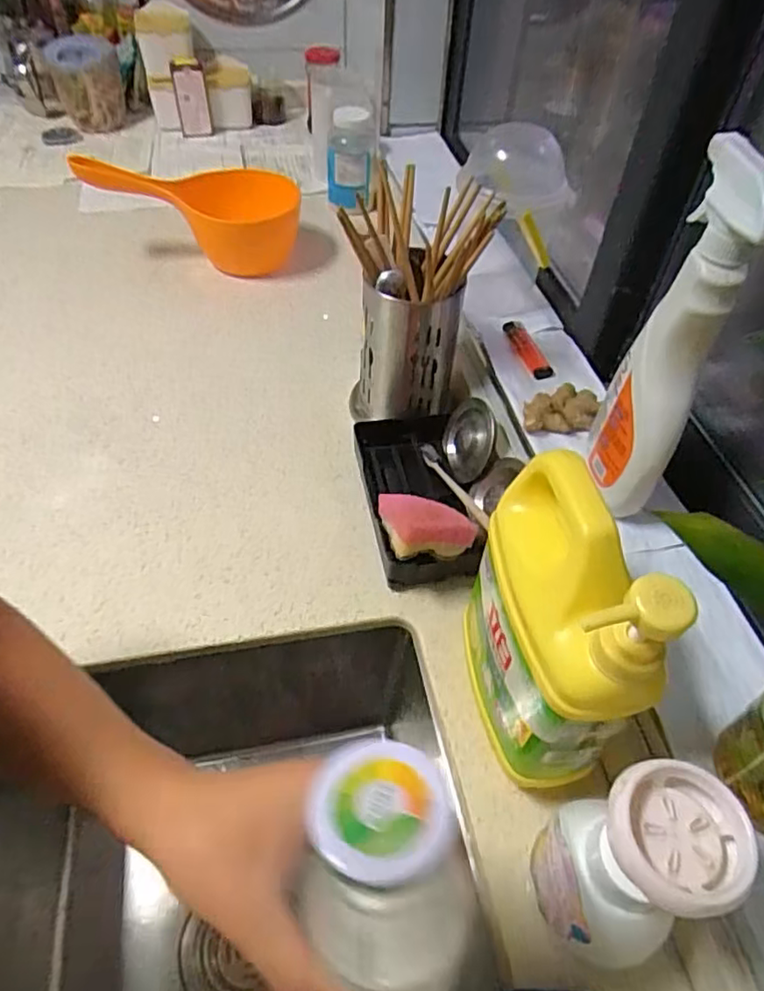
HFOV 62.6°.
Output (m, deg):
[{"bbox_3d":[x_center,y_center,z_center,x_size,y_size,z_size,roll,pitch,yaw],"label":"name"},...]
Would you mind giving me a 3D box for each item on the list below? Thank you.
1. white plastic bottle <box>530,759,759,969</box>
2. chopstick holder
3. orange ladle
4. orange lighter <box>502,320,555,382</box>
[{"bbox_3d":[0.134,0.211,0.354,0.061,0.177,0.082,-13,52,-13],"label":"white plastic bottle"},{"bbox_3d":[0.022,-0.155,0.664,0.105,0.171,0.094,4,49,-1],"label":"chopstick holder"},{"bbox_3d":[-0.248,-0.389,0.857,0.270,0.132,0.123,3,49,-2],"label":"orange ladle"},{"bbox_3d":[0.155,-0.153,0.659,0.024,0.008,0.090,-8,51,-9],"label":"orange lighter"}]

